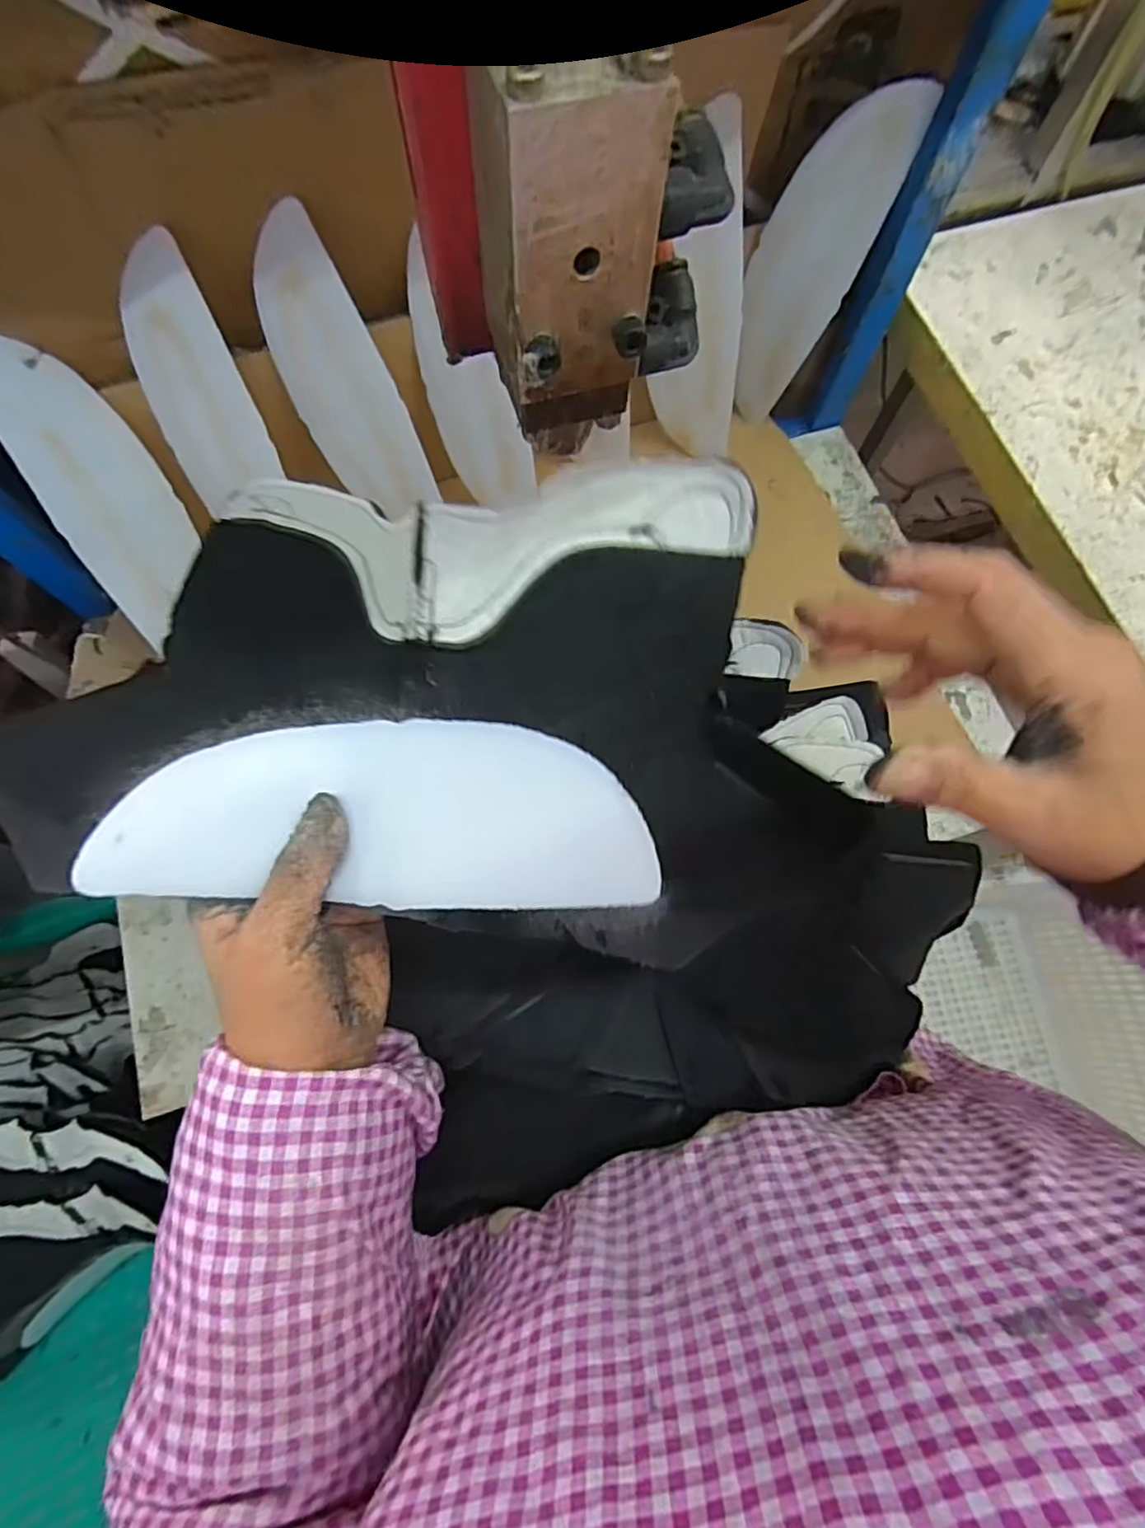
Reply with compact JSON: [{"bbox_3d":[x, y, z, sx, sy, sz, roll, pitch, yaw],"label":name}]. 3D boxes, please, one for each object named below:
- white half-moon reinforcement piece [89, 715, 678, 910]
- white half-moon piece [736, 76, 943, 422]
[{"bbox_3d":[-0.070,0.019,0.251,0.199,0.039,0.066,1,72,8],"label":"white half-moon reinforcement piece"},{"bbox_3d":[0.168,-0.360,0.481,0.071,0.212,0.008,33,60,7],"label":"white half-moon piece"}]

